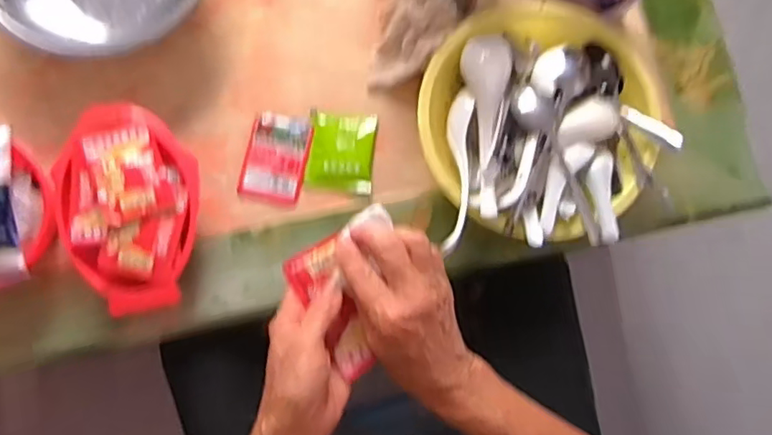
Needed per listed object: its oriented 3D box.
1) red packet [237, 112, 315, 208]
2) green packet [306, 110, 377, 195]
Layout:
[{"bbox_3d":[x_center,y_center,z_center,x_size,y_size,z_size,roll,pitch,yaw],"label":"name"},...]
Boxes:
[{"bbox_3d":[-0.126,-0.067,0.661,0.068,0.009,0.102,12,85,2],"label":"red packet"},{"bbox_3d":[-0.051,-0.075,0.661,0.074,0.013,0.091,5,84,1],"label":"green packet"}]

